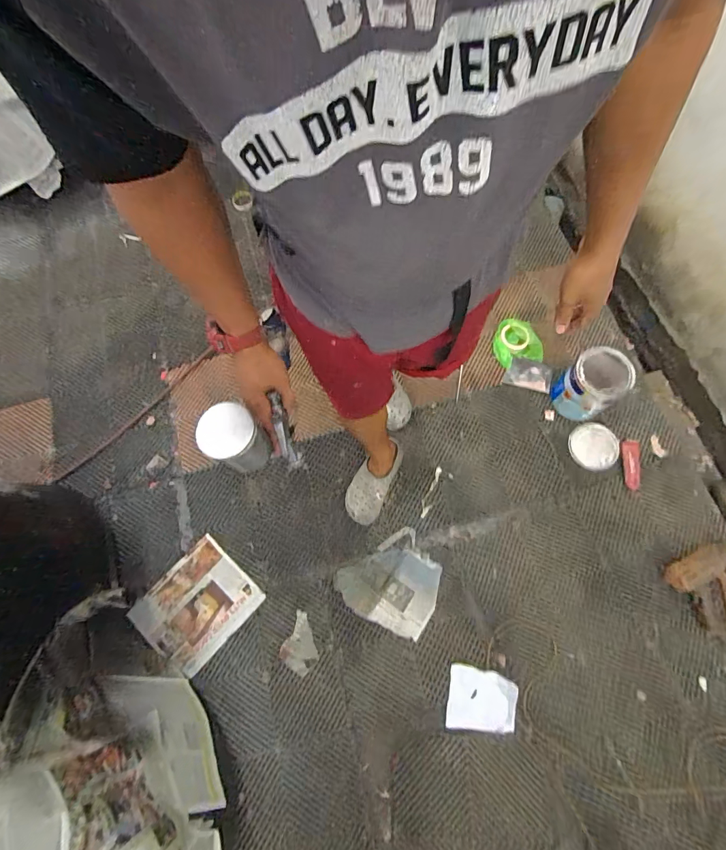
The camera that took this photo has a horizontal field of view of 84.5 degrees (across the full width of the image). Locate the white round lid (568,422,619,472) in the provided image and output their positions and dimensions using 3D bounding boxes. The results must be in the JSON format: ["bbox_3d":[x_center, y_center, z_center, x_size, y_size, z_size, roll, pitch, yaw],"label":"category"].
[{"bbox_3d":[0.768,0.072,1.333,0.147,0.014,0.154,-3,77,15],"label":"white round lid"}]

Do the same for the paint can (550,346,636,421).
[{"bbox_3d":[0.724,-0.120,1.294,0.180,0.223,0.168,-1,72,3],"label":"paint can"}]

